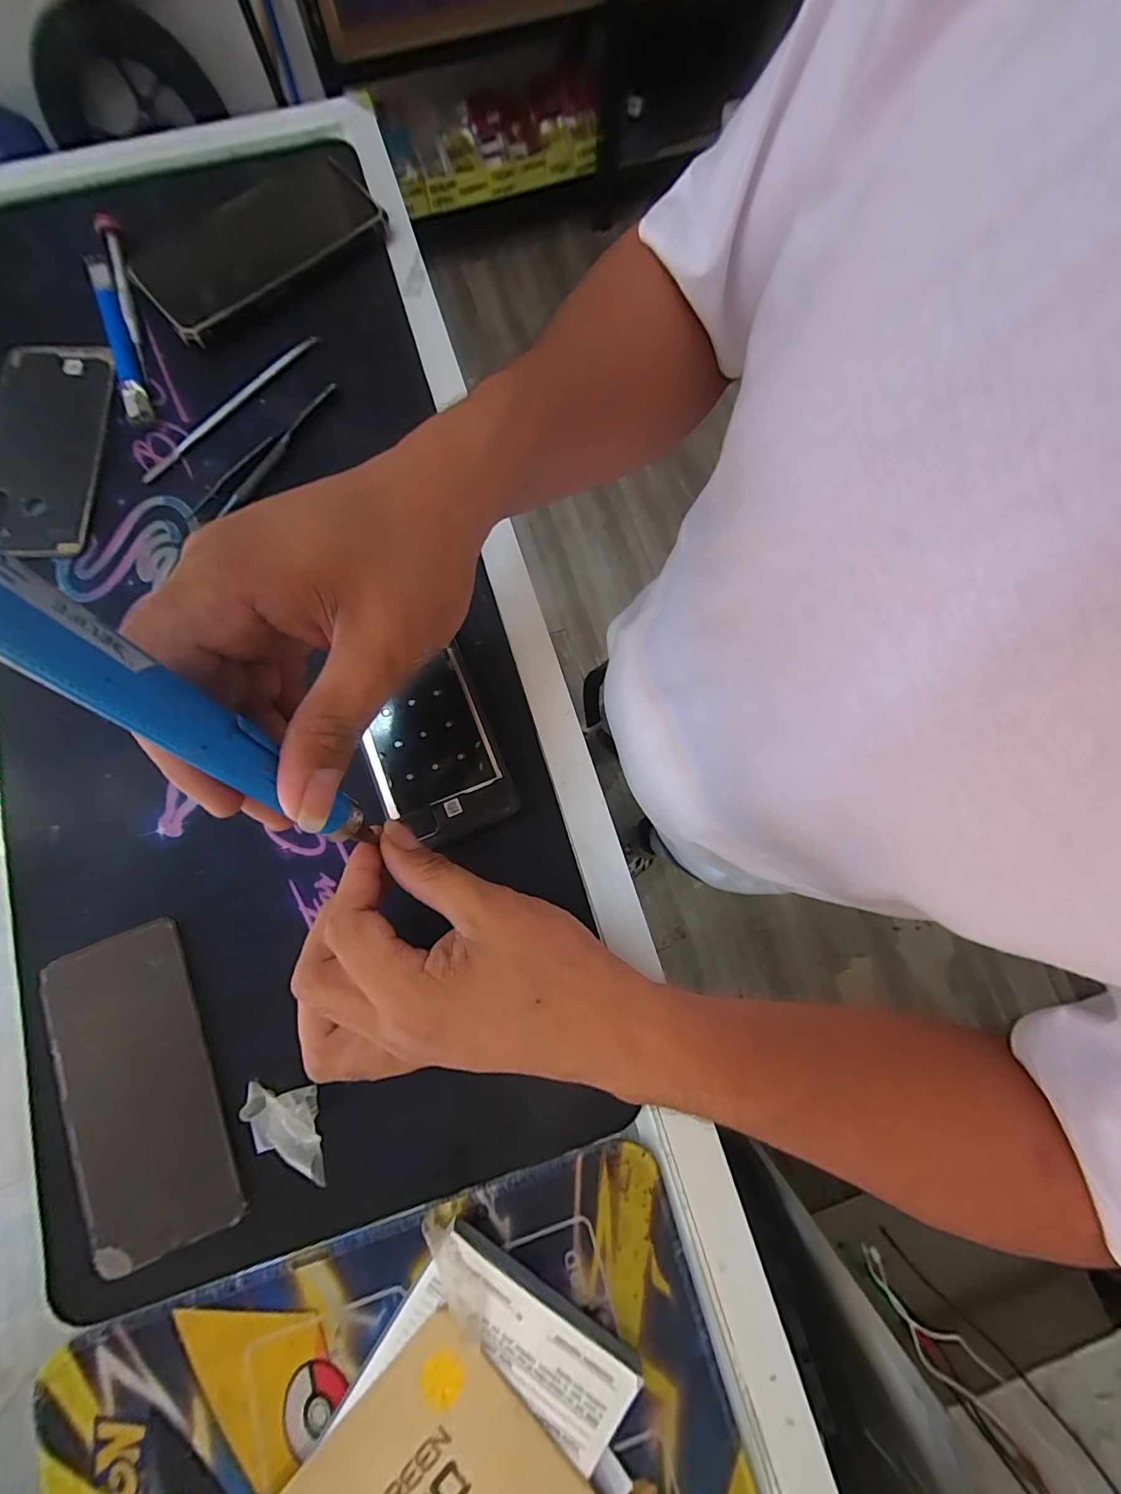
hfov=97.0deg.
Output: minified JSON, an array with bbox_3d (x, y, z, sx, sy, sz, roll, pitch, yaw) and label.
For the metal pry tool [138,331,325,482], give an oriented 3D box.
[{"bbox_3d":[-0.214,-0.224,0.323,0.009,0.007,0.146,43,82,7],"label":"metal pry tool"}]

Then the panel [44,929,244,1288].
[{"bbox_3d":[-0.215,0.173,0.252,0.070,0.005,0.149,-21,80,-5],"label":"panel"}]

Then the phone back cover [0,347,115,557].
[{"bbox_3d":[-0.336,-0.193,0.323,0.071,0.007,0.151,-3,79,-1],"label":"phone back cover"}]

